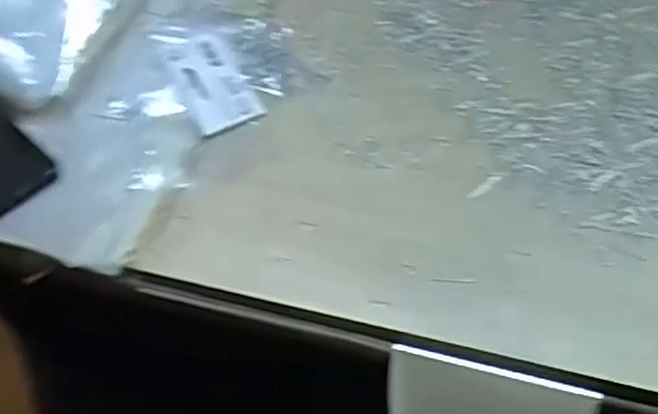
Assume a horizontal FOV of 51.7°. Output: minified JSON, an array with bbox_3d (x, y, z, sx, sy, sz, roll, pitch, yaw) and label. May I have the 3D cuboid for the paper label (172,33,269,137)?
[{"bbox_3d":[-0.094,-0.099,0.546,0.052,0.004,0.099,-22,60,-17],"label":"paper label"}]

